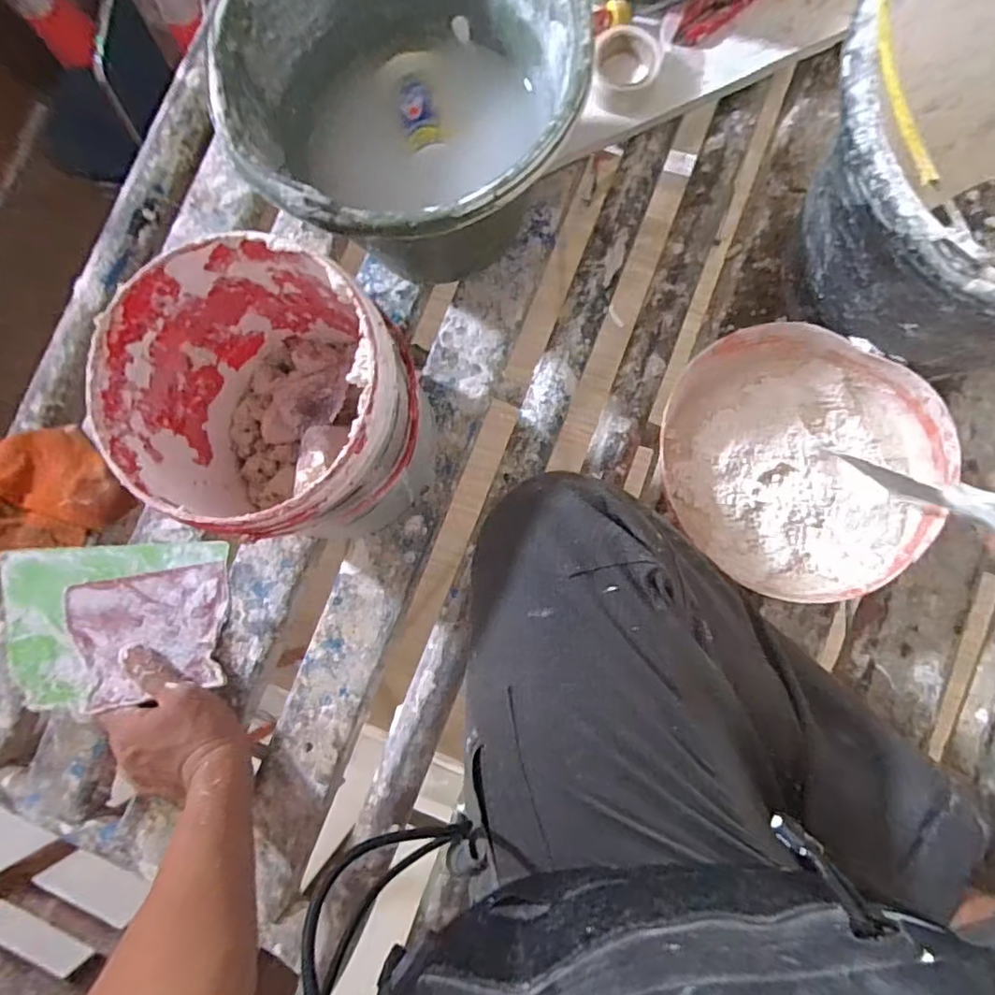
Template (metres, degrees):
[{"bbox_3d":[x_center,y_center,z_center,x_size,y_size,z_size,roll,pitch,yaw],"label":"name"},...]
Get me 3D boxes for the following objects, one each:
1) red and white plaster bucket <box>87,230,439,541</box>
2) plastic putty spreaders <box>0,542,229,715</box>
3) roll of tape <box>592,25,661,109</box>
[{"bbox_3d":[-0.147,-0.063,0.417,0.179,0.155,0.166,-1,83,6],"label":"red and white plaster bucket"},{"bbox_3d":[-0.321,0.104,0.499,0.173,0.018,0.130,-5,72,-13],"label":"plastic putty spreaders"},{"bbox_3d":[0.113,-0.379,0.520,0.059,0.026,0.060,-3,83,6],"label":"roll of tape"}]

